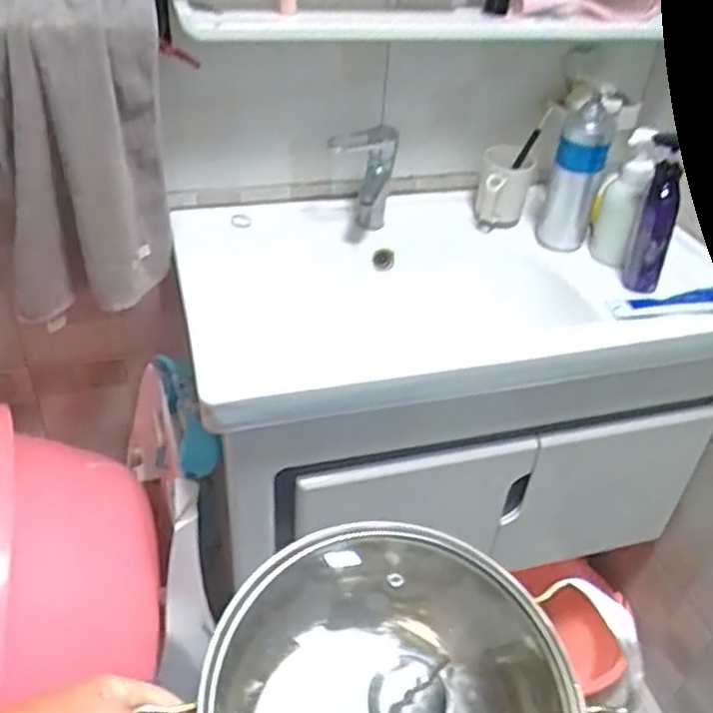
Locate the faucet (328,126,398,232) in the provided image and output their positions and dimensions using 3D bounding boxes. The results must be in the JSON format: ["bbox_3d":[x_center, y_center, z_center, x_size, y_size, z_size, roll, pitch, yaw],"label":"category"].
[{"bbox_3d":[0.006,-0.269,1.075,0.097,0.133,0.132,8,38,2],"label":"faucet"}]

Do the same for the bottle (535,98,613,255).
[{"bbox_3d":[0.333,-0.277,1.091,0.084,0.219,0.078,14,39,10],"label":"bottle"}]

